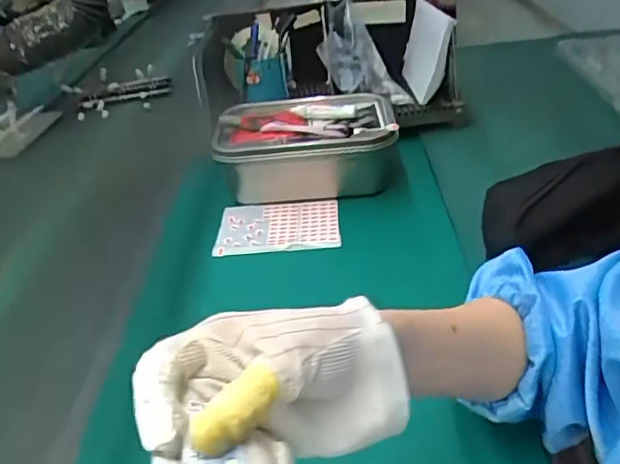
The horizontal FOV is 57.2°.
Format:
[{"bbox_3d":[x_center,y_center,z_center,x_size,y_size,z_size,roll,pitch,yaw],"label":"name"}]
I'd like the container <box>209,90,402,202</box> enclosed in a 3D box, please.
[{"bbox_3d":[-0.003,-0.120,0.787,0.235,0.094,0.173,-4,33,6],"label":"container"}]

